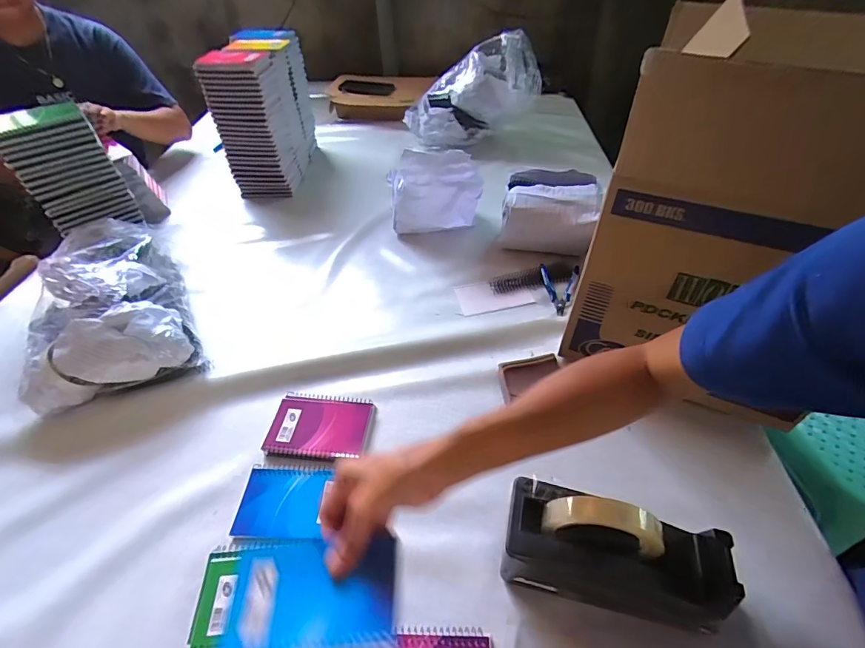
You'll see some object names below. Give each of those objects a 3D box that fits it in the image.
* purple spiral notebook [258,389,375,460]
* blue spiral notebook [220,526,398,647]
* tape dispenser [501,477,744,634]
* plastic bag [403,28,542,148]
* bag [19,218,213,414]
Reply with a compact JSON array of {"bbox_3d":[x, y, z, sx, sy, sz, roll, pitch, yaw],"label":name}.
[{"bbox_3d":[-0.152,0.135,0.572,0.132,0.014,0.096,4,45,7],"label":"purple spiral notebook"},{"bbox_3d":[-0.092,0.211,0.325,0.126,0.015,0.080,-4,45,-1],"label":"blue spiral notebook"},{"bbox_3d":[0.168,0.216,0.401,0.191,0.128,0.075,9,46,12],"label":"tape dispenser"},{"bbox_3d":[0.105,-0.614,1.111,0.365,0.242,0.169,1,45,4],"label":"plastic bag"},{"bbox_3d":[-0.516,-0.027,0.661,0.211,0.139,0.326,-25,49,-20],"label":"bag"}]

